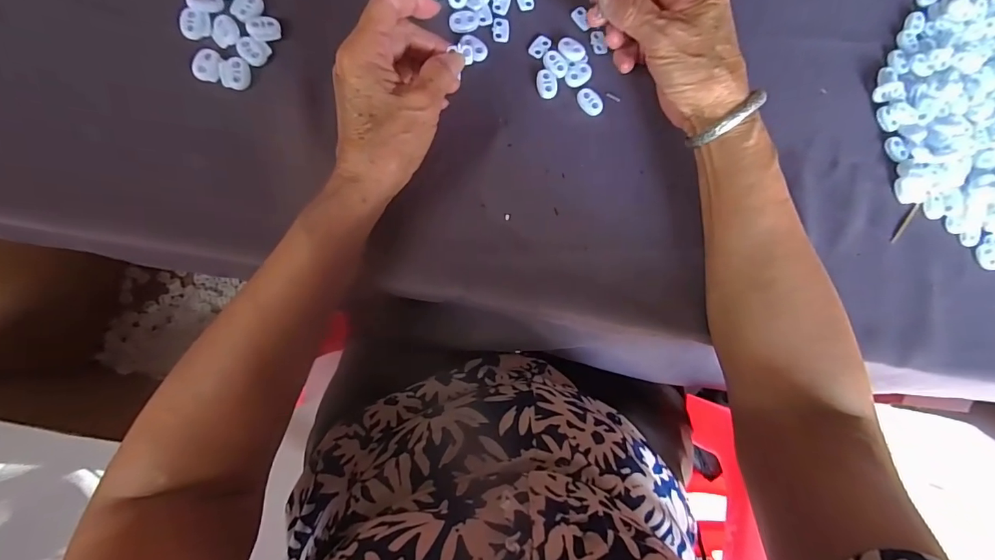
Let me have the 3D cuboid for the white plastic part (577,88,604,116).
[{"bbox_3d":[0.073,-0.140,0.349,0.016,0.004,0.023,-33,89,-9],"label":"white plastic part"}]

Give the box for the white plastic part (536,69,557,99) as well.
[{"bbox_3d":[0.039,-0.153,0.346,0.015,0.004,0.023,-8,85,-8],"label":"white plastic part"}]

